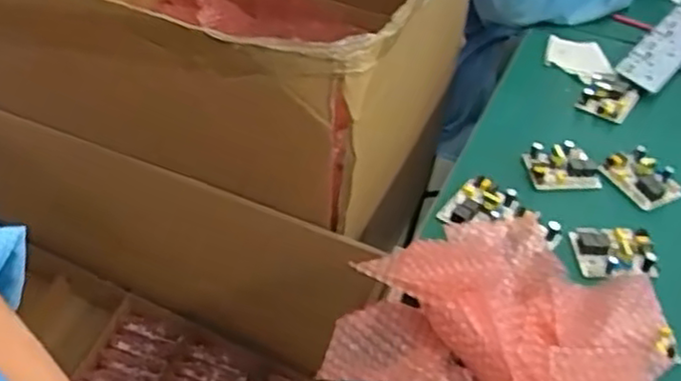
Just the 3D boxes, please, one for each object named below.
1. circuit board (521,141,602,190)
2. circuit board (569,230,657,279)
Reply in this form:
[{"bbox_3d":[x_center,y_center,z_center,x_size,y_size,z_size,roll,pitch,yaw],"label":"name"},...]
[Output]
[{"bbox_3d":[0.272,-0.032,0.868,0.082,0.021,0.067,1,45,-4],"label":"circuit board"},{"bbox_3d":[0.297,0.071,0.764,0.079,0.029,0.062,3,45,-2],"label":"circuit board"}]

